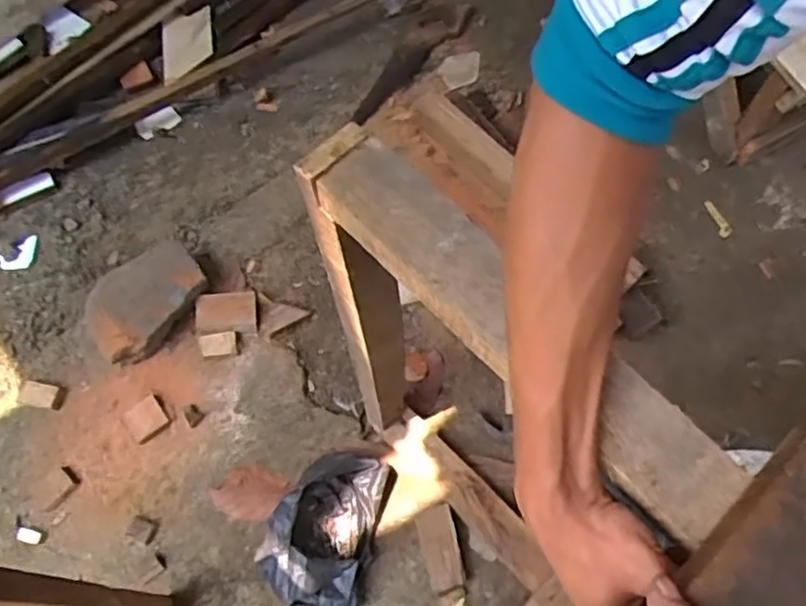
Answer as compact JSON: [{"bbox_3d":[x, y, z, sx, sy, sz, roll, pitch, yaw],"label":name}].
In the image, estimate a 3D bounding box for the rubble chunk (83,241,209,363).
[{"bbox_3d":[-0.411,0.000,1.139,0.195,0.102,0.130,-35,71,-14],"label":"rubble chunk"}]

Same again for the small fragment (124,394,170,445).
[{"bbox_3d":[-0.391,0.178,1.088,0.061,0.031,0.060,-31,70,-13],"label":"small fragment"}]

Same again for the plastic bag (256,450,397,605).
[{"bbox_3d":[-0.111,0.316,1.018,0.149,0.080,0.233,16,67,7],"label":"plastic bag"}]

